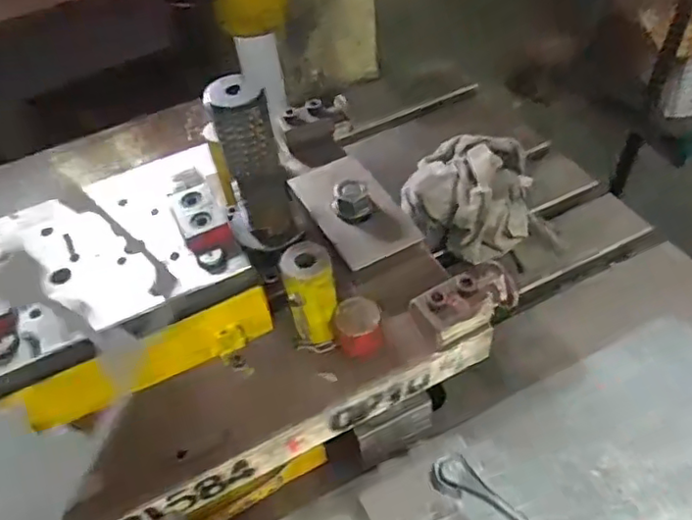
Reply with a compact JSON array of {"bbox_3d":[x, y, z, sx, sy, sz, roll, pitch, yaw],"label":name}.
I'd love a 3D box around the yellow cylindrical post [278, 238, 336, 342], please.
[{"bbox_3d":[-0.029,0.033,0.514,0.041,0.094,0.043,-3,49,3],"label":"yellow cylindrical post"}]

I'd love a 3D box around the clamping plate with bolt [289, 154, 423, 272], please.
[{"bbox_3d":[0.005,-0.058,0.617,0.076,0.027,0.148,-25,51,-15],"label":"clamping plate with bolt"}]

